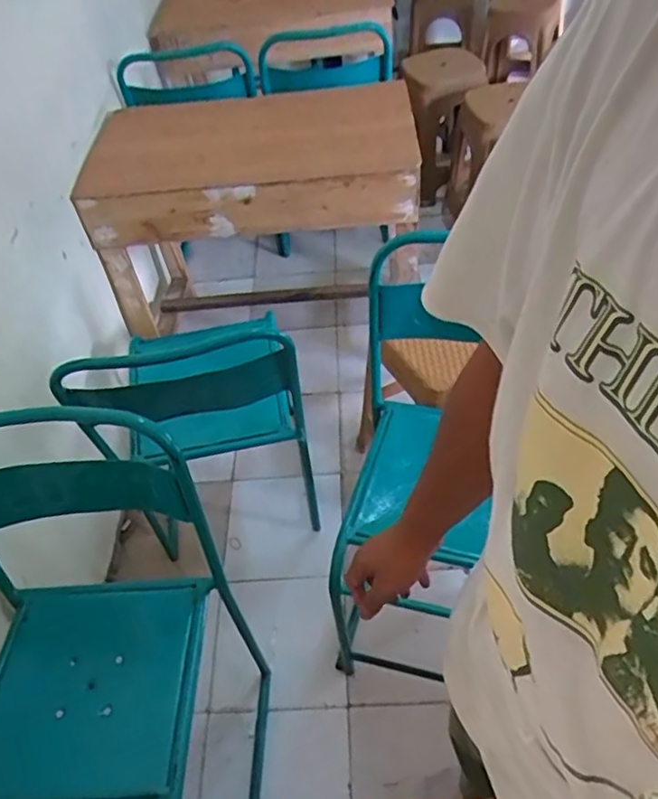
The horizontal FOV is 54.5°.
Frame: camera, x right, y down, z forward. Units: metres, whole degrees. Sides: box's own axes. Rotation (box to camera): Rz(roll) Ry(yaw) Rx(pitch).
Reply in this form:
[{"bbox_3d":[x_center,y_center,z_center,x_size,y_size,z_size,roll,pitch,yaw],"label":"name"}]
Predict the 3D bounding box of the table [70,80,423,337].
[{"bbox_3d":[-0.180,-0.463,1.756,0.813,0.574,0.511,-7,51,-3],"label":"table"}]

